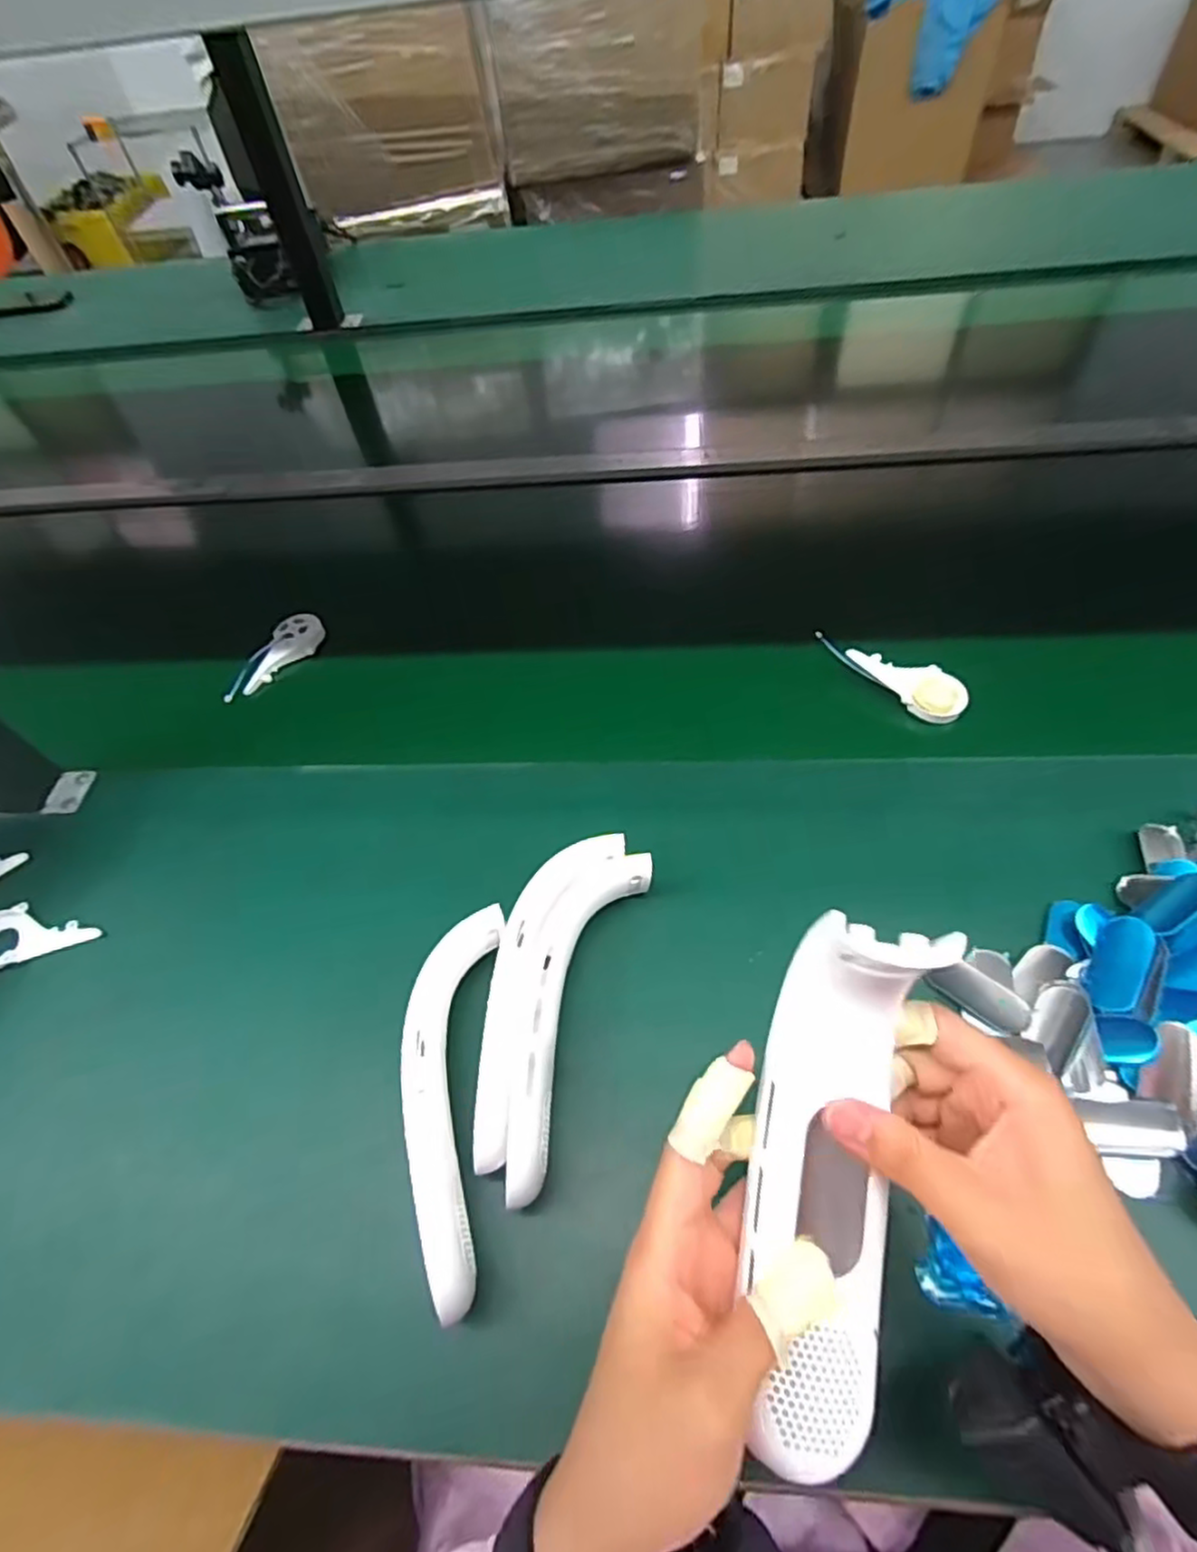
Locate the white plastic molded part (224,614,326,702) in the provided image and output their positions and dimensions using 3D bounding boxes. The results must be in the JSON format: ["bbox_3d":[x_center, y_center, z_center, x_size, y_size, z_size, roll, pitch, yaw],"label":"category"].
[{"bbox_3d":[-0.297,-0.105,0.628,0.043,0.022,0.118,9,57,14],"label":"white plastic molded part"}]

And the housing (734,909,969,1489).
[{"bbox_3d":[0.083,0.142,0.242,0.050,0.043,0.186,4,91,6],"label":"housing"}]

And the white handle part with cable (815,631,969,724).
[{"bbox_3d":[0.234,-0.083,0.551,0.124,0.024,0.036,28,63,24],"label":"white handle part with cable"}]

